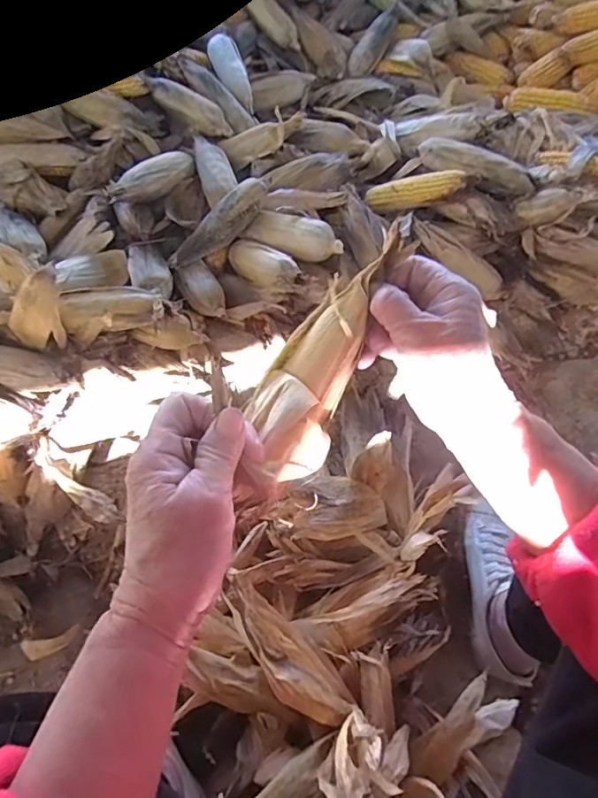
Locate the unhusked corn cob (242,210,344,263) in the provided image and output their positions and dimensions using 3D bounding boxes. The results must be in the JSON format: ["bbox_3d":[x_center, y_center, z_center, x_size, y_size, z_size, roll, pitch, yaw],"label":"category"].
[{"bbox_3d":[-0.013,-0.260,0.804,0.176,0.048,0.062,25,67,28],"label":"unhusked corn cob"}]

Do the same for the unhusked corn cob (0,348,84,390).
[{"bbox_3d":[-0.429,-0.044,0.708,0.225,0.049,0.060,3,65,2],"label":"unhusked corn cob"}]

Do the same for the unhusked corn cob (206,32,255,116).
[{"bbox_3d":[-0.135,-0.649,1.013,0.058,0.055,0.200,-18,66,-8],"label":"unhusked corn cob"}]

